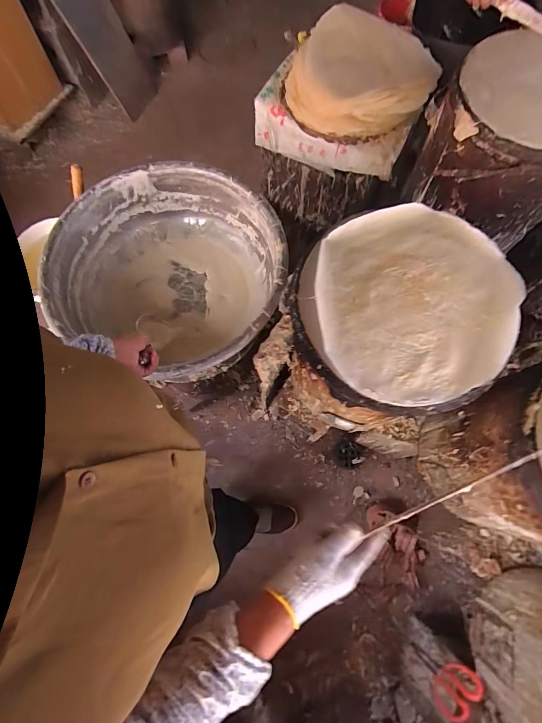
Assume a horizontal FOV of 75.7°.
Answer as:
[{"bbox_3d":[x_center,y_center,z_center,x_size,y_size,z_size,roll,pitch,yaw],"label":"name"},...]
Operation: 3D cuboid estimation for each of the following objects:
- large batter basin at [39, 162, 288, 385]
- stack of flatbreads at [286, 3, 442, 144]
[{"bbox_3d":[-0.245,-0.229,0.919,0.548,0.203,0.515,0,71,0],"label":"large batter basin"},{"bbox_3d":[0.249,-0.790,0.970,0.395,0.185,0.263,5,71,2],"label":"stack of flatbreads"}]

